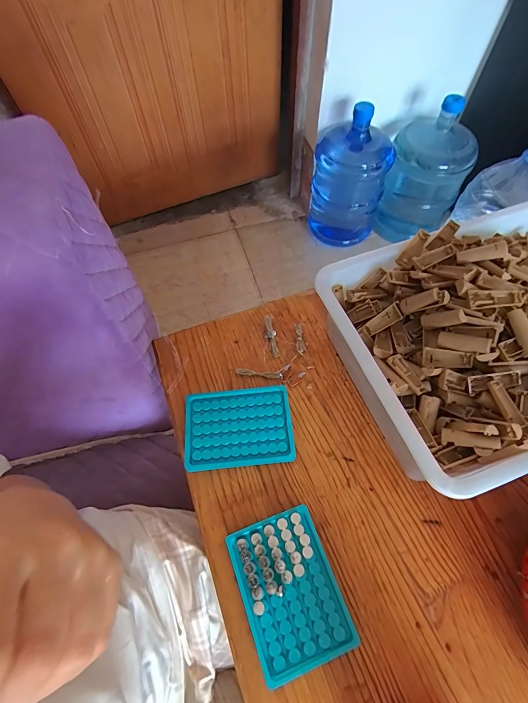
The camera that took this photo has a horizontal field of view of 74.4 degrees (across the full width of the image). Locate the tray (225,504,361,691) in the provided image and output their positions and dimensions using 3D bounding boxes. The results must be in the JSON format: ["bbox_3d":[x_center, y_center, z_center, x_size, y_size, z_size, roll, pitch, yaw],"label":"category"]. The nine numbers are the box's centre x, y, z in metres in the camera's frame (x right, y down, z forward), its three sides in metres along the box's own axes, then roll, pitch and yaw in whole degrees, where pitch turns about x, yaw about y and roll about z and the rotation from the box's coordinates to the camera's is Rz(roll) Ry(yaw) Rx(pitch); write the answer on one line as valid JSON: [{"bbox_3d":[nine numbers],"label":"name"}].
[{"bbox_3d":[0.025,0.246,0.363,0.096,0.019,0.131,-19,64,-9],"label":"tray"}]

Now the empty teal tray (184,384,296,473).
[{"bbox_3d":[-0.033,0.097,0.446,0.132,0.018,0.098,-6,63,-2],"label":"empty teal tray"}]

